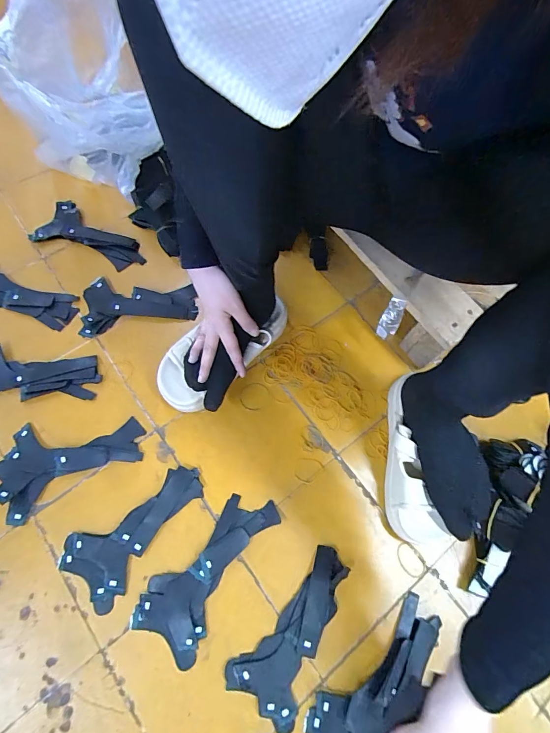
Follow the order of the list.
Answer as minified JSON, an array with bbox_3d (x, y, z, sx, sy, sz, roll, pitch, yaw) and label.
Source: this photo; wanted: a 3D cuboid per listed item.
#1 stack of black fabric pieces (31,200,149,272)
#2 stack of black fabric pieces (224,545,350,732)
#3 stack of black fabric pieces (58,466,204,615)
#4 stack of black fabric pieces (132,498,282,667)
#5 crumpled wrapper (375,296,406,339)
[{"bbox_3d":[-0.341,-0.241,0.677,0.202,0.018,0.100,25,69,6],"label":"stack of black fabric pieces"},{"bbox_3d":[0.027,0.340,0.476,0.092,0.010,0.200,31,70,9],"label":"stack of black fabric pieces"},{"bbox_3d":[-0.190,0.226,0.507,0.201,0.015,0.099,-40,76,-17],"label":"stack of black fabric pieces"},{"bbox_3d":[-0.092,0.270,0.495,0.097,0.011,0.215,33,70,9],"label":"stack of black fabric pieces"},{"bbox_3d":[0.183,-0.075,0.571,0.029,0.009,0.066,26,110,10],"label":"crumpled wrapper"}]

